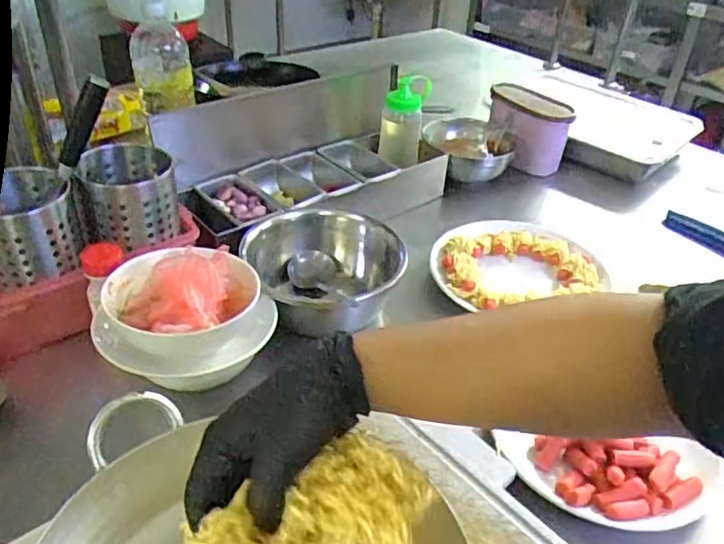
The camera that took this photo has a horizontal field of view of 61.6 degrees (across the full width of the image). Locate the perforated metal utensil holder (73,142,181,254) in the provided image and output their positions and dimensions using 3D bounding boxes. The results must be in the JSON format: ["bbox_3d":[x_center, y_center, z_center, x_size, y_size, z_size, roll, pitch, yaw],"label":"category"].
[{"bbox_3d":[-0.311,-0.096,0.810,0.116,0.111,0.110,-10,38,-19],"label":"perforated metal utensil holder"}]

